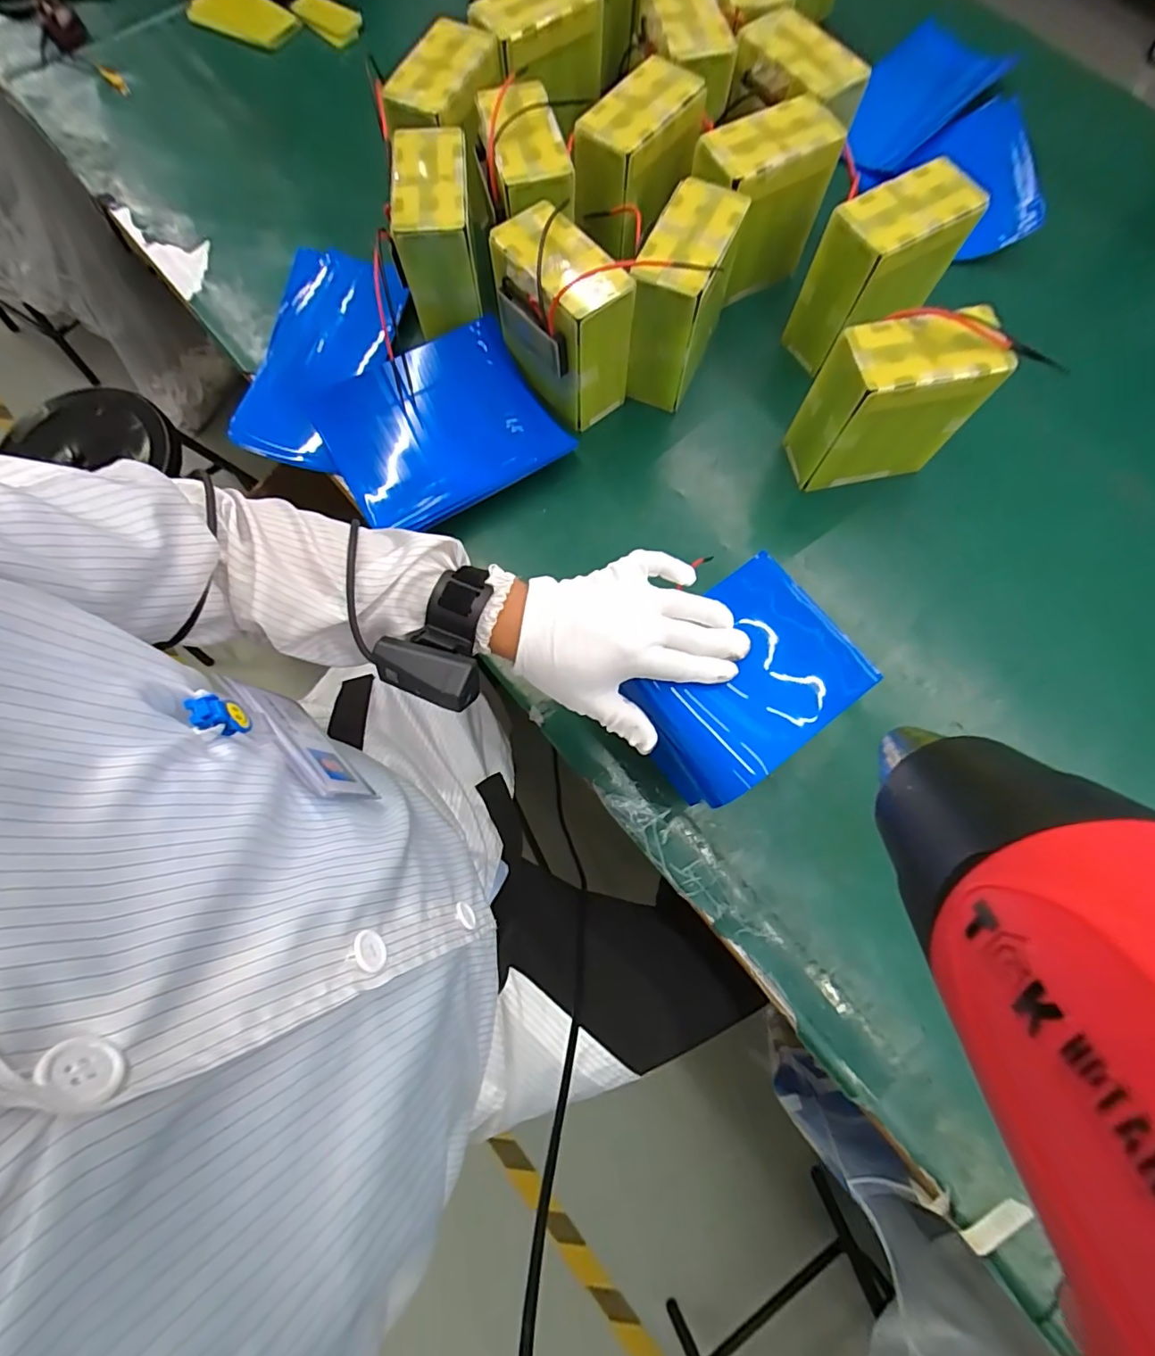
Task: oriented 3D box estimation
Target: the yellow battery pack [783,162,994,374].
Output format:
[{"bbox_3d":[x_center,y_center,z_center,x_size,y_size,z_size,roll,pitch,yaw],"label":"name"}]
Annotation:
[{"bbox_3d":[0.318,-0.432,0.581,0.155,0.145,0.082,-31,77,-8],"label":"yellow battery pack"}]

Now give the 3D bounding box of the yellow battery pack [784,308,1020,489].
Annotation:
[{"bbox_3d":[0.307,-0.273,0.539,0.143,0.149,0.076,-8,75,-2],"label":"yellow battery pack"}]

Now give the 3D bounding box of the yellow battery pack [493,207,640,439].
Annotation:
[{"bbox_3d":[-0.020,-0.365,0.559,0.084,0.147,0.137,-38,78,-9],"label":"yellow battery pack"}]

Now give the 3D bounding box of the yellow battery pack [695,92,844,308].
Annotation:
[{"bbox_3d":[0.201,-0.531,0.607,0.151,0.137,0.088,-32,77,-8],"label":"yellow battery pack"}]

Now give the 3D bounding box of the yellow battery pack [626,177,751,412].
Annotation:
[{"bbox_3d":[0.110,-0.401,0.566,0.078,0.147,0.146,19,76,5],"label":"yellow battery pack"}]

